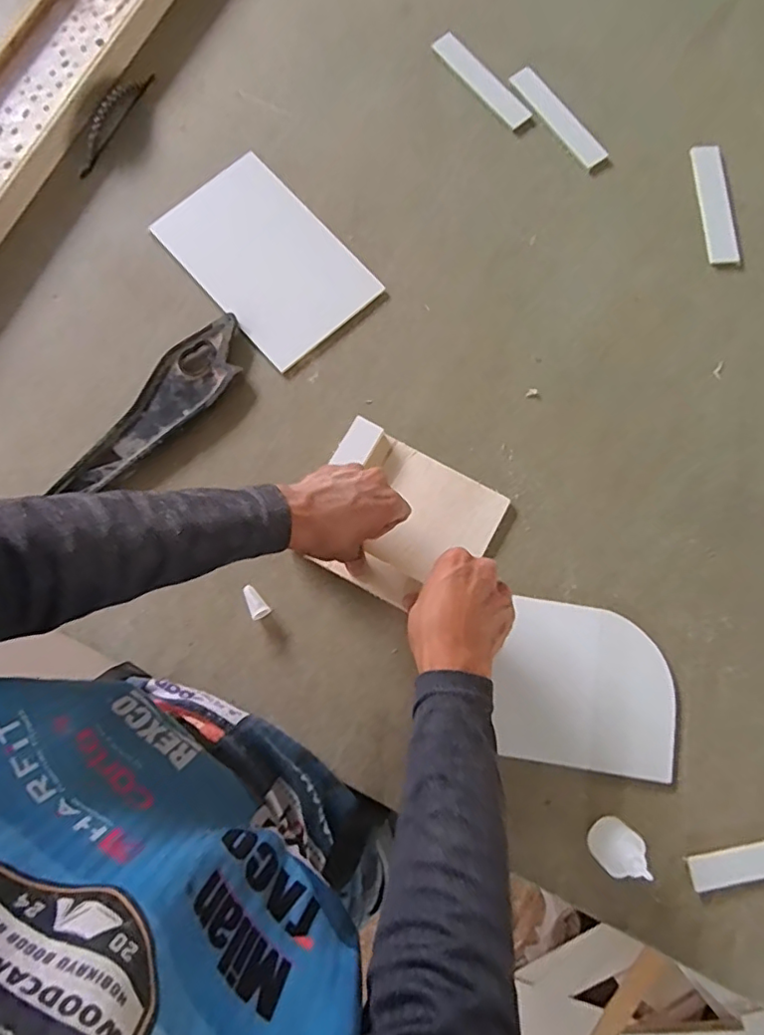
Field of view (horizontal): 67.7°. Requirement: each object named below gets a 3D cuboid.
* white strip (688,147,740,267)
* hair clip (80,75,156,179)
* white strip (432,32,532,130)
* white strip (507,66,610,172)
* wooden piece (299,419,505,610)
[{"bbox_3d":[0.383,-0.359,0.656,0.036,0.007,0.150,-2,80,-1],"label":"white strip"},{"bbox_3d":[-0.311,-0.456,0.652,0.026,0.017,0.148,24,81,4],"label":"hair clip"},{"bbox_3d":[0.121,-0.521,0.678,0.034,0.011,0.142,-40,82,-7],"label":"white strip"},{"bbox_3d":[0.209,-0.473,0.675,0.036,0.008,0.148,-37,82,-6],"label":"white strip"},{"bbox_3d":[0.018,0.005,0.562,0.174,0.025,0.151,28,81,4],"label":"wooden piece"}]

